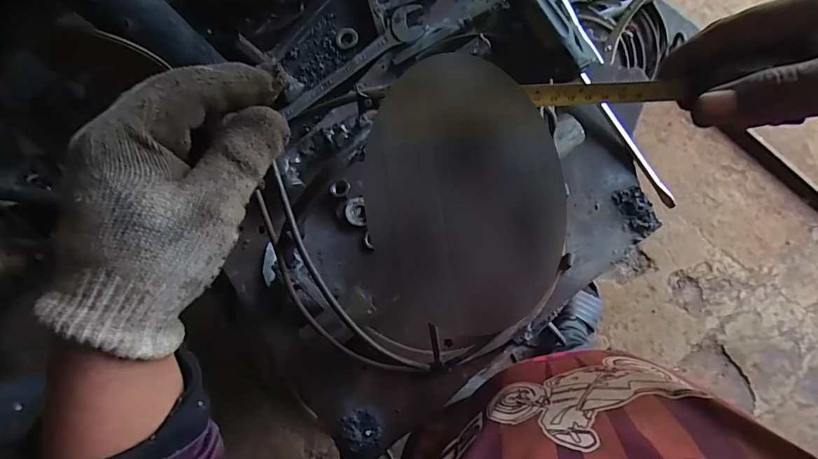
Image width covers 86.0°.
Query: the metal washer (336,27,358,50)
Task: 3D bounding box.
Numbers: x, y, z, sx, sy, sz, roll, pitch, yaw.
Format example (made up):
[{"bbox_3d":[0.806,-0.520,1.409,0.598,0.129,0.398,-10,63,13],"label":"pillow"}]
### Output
[{"bbox_3d":[-0.067,-0.206,0.472,0.024,0.004,0.024,-1,82,6],"label":"metal washer"}]

